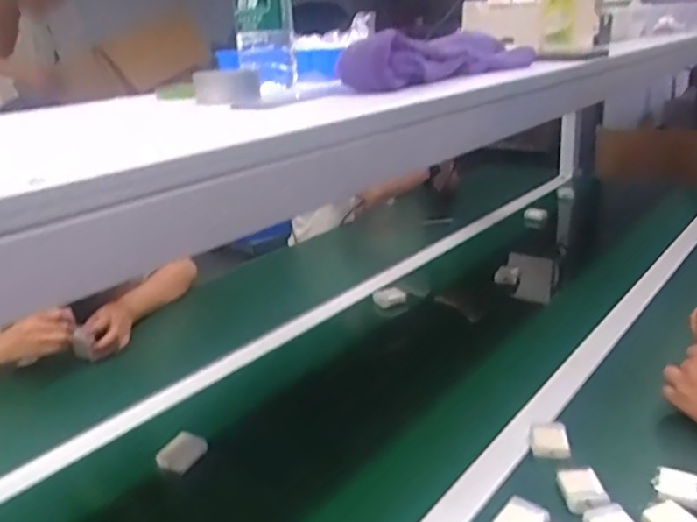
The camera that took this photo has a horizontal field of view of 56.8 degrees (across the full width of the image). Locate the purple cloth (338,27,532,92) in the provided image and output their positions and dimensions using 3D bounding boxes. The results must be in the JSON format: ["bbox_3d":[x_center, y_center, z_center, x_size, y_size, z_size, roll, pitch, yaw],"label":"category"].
[{"bbox_3d":[0.110,-0.224,0.696,0.052,0.049,0.311,12,25,39],"label":"purple cloth"}]

